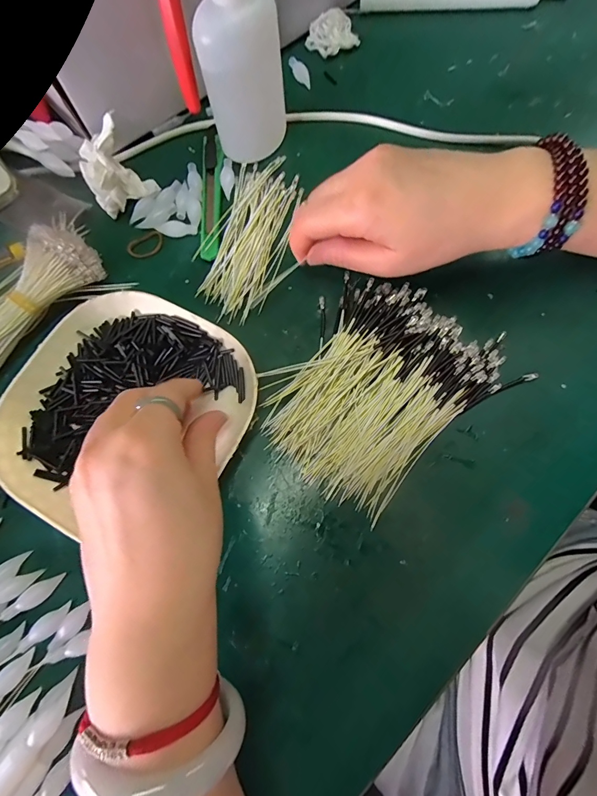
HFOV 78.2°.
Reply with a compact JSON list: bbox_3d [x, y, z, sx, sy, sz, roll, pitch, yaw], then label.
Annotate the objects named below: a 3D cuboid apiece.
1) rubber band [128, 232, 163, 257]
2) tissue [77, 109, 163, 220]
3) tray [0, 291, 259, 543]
[{"bbox_3d":[-0.112,-0.112,0.269,0.027,0.004,0.017,-26,76,-6],"label":"rubber band"},{"bbox_3d":[-0.131,-0.162,0.261,0.043,0.039,0.030,-35,77,-8],"label":"tissue"},{"bbox_3d":[-0.104,0.007,0.225,0.142,0.020,0.140,27,77,8],"label":"tray"}]

